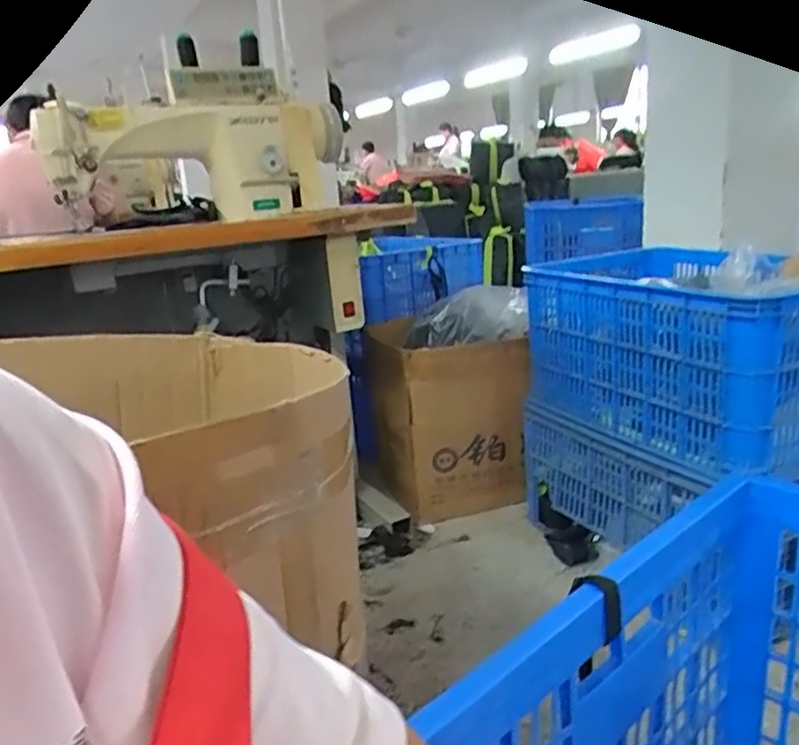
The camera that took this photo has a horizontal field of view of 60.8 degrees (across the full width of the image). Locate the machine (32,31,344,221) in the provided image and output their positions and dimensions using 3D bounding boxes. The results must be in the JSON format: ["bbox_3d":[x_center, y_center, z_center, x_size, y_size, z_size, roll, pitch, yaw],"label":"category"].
[{"bbox_3d":[-0.415,-0.484,1.399,0.564,0.317,0.238,-10,17,-20],"label":"machine"}]

